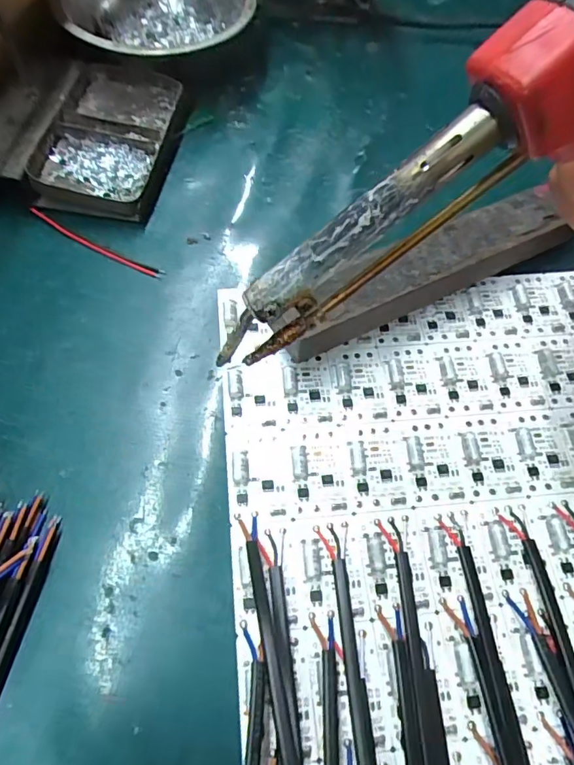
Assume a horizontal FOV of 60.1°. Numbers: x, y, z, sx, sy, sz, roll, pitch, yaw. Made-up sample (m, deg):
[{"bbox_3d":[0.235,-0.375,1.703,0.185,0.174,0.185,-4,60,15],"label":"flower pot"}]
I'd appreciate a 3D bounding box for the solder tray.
[{"bbox_3d":[-0.105,-0.145,0.293,0.071,0.021,0.107,9,62,2],"label":"solder tray"}]

